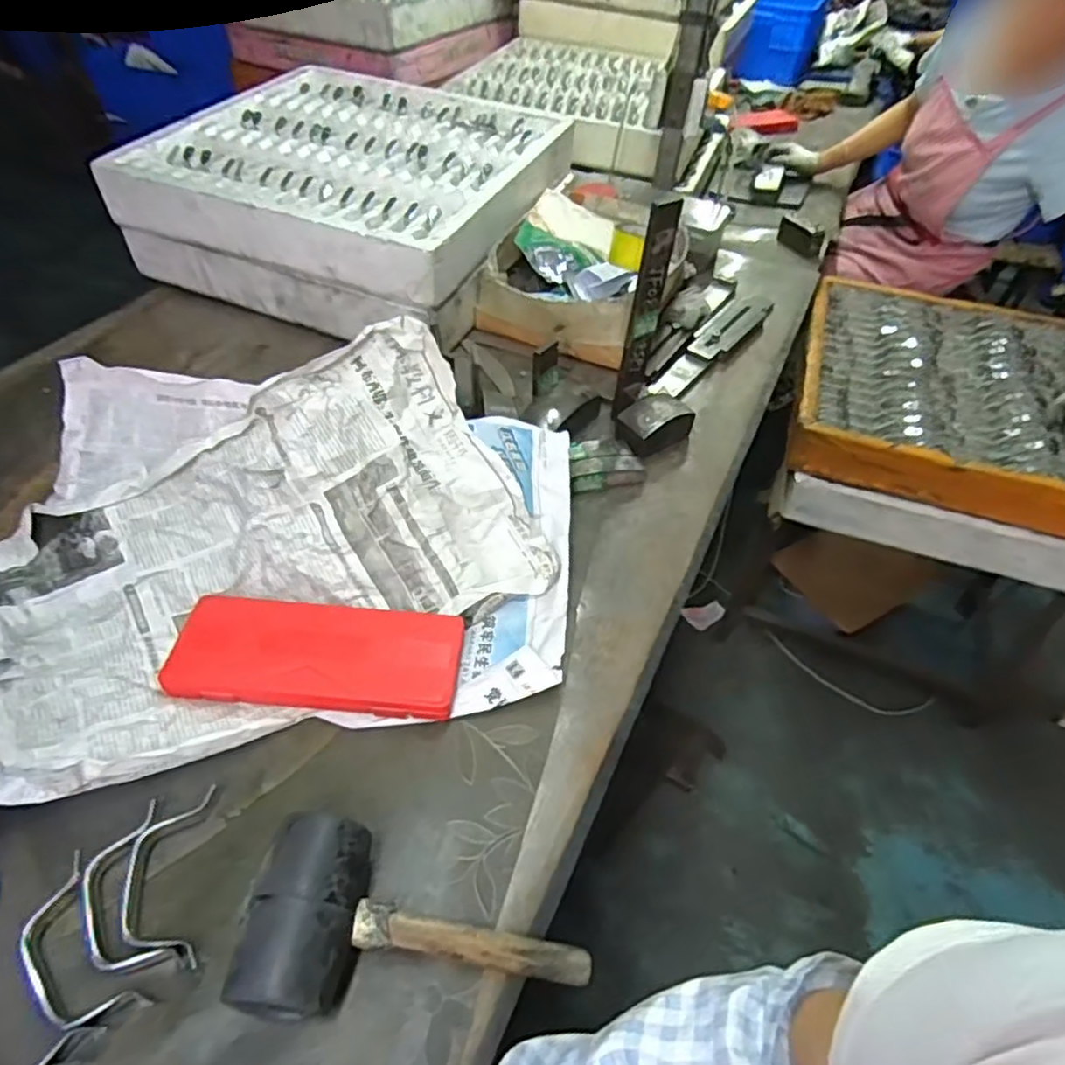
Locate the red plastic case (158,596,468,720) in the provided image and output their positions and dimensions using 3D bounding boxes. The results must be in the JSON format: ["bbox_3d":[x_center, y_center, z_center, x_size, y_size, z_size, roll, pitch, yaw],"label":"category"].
[{"bbox_3d":[-0.194,0.110,0.608,0.253,0.028,0.097,4,47,1],"label":"red plastic case"}]

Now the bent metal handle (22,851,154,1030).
[{"bbox_3d":[-0.308,0.281,0.450,0.051,0.016,0.115,-32,56,-29],"label":"bent metal handle"}]

